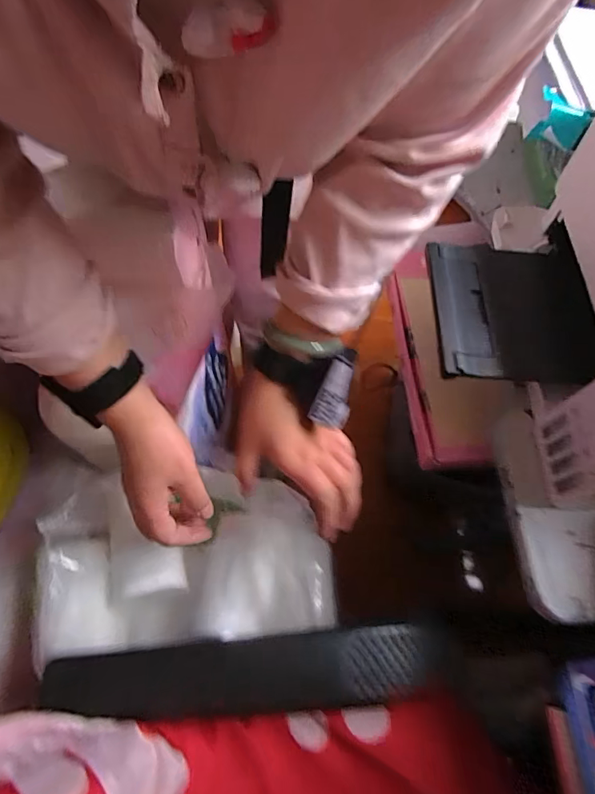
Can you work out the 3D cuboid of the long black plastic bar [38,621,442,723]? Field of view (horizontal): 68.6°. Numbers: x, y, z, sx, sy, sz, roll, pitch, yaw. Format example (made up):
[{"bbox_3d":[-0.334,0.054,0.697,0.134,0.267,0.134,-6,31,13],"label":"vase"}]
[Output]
[{"bbox_3d":[-0.031,0.266,0.420,0.373,0.034,0.065,5,64,-16],"label":"long black plastic bar"}]

